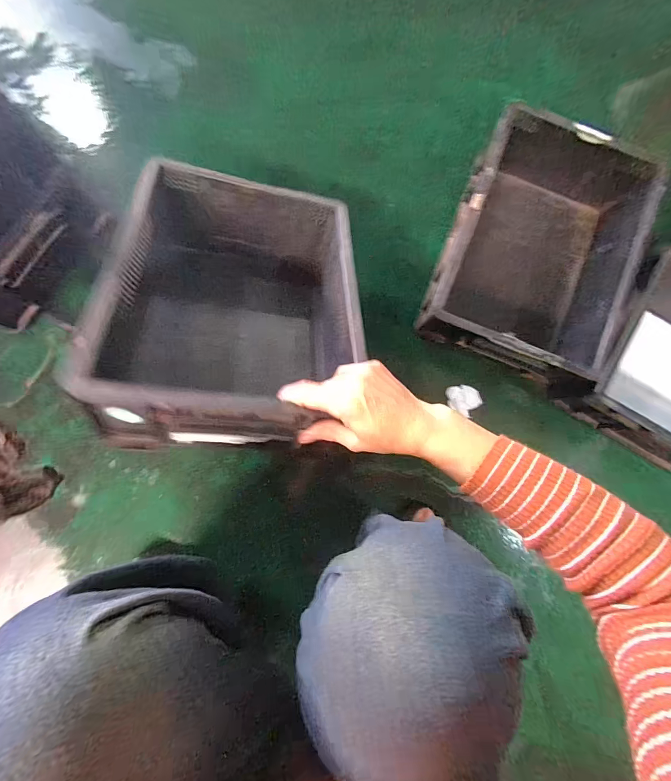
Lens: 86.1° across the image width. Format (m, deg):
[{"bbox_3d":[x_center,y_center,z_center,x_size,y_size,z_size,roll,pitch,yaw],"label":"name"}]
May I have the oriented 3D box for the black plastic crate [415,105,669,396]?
[{"bbox_3d":[0.305,-0.213,0.546,0.252,0.114,0.362,20,84,0],"label":"black plastic crate"}]

